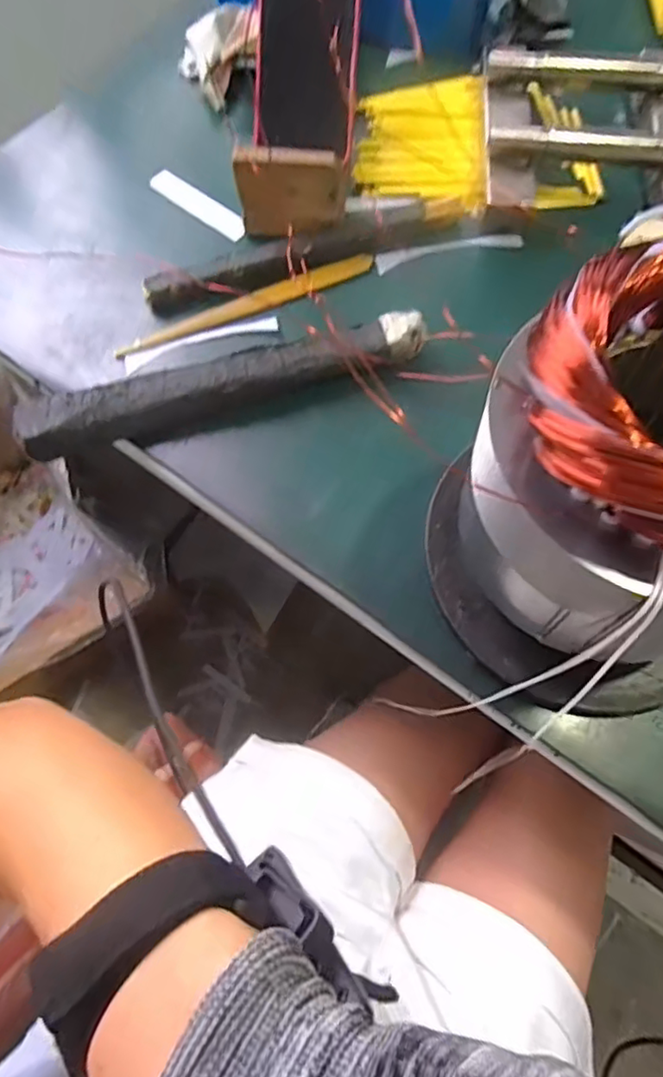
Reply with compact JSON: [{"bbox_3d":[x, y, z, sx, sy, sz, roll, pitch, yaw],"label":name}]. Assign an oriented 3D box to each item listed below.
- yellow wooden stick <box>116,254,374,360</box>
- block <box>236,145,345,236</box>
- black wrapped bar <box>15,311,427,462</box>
[{"bbox_3d":[-0.067,-0.189,0.484,0.213,0.008,0.016,-22,67,-7],"label":"yellow wooden stick"},{"bbox_3d":[-0.032,-0.278,0.488,0.083,0.067,0.021,5,67,4],"label":"block"},{"bbox_3d":[-0.074,-0.112,0.438,0.287,0.030,0.035,-15,67,-4],"label":"black wrapped bar"}]

